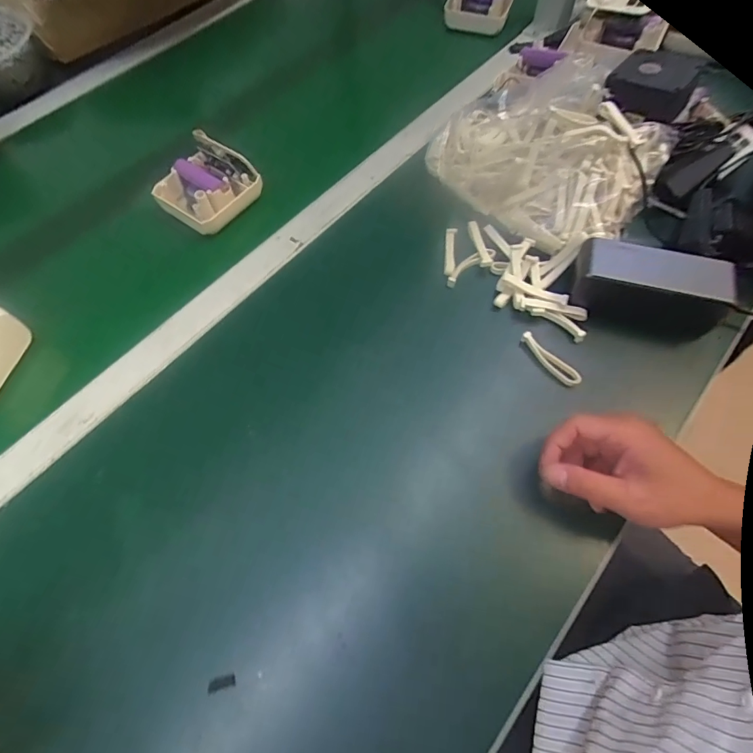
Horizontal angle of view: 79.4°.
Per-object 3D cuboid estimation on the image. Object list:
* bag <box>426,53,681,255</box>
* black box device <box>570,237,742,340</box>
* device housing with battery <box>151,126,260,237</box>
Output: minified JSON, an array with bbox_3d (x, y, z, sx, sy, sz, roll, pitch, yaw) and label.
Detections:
[{"bbox_3d":[0.181,-0.247,0.480,0.182,0.072,0.218,-40,69,-16],"label":"bag"},{"bbox_3d":[0.250,-0.080,0.423,0.137,0.060,0.057,8,64,6],"label":"black box device"},{"bbox_3d":[-0.187,-0.208,0.498,0.086,0.050,0.084,33,69,17],"label":"device housing with battery"}]

